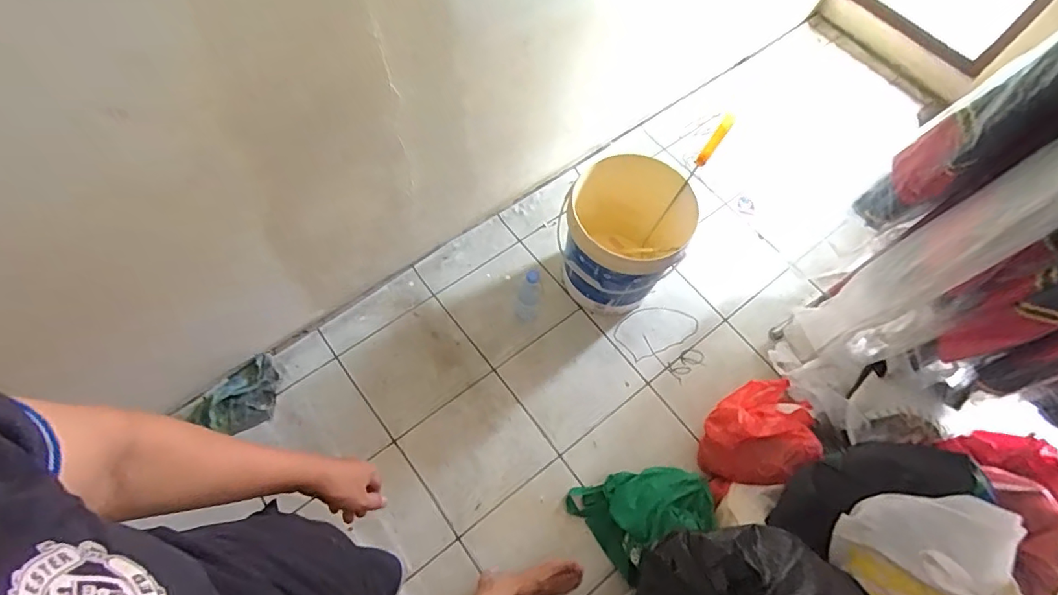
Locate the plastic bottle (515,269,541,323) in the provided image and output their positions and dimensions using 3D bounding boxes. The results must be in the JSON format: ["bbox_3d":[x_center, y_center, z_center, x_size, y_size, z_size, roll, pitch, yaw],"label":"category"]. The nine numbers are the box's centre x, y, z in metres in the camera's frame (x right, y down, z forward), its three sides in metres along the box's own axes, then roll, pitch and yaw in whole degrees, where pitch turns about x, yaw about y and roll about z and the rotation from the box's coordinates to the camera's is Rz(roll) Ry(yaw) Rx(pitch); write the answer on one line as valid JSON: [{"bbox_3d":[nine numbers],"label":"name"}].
[{"bbox_3d":[-0.002,0.001,1.378,0.063,0.239,0.072,4,70,-1],"label":"plastic bottle"}]

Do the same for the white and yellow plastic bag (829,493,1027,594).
[{"bbox_3d":[0.709,0.477,0.875,0.232,0.170,0.290,-28,74,-11],"label":"white and yellow plastic bag"}]

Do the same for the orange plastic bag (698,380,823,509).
[{"bbox_3d":[0.540,0.317,1.234,0.314,0.174,0.193,-27,74,-11],"label":"orange plastic bag"}]

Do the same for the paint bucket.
[{"bbox_3d":[0.229,-0.147,1.378,0.308,0.367,0.283,1,70,-2],"label":"paint bucket"}]

